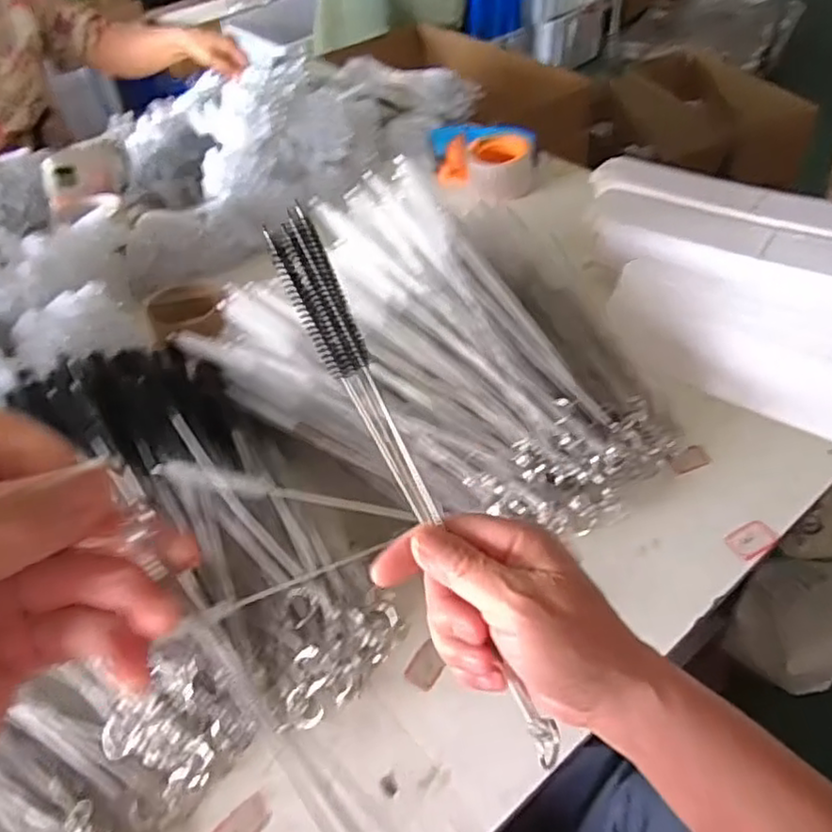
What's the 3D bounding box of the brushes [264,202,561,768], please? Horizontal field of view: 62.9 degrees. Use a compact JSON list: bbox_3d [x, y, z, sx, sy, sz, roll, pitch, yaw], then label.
[{"bbox_3d":[0.001,0.039,0.351,0.026,0.011,0.309,-27,93,-19],"label":"brushes"}]

